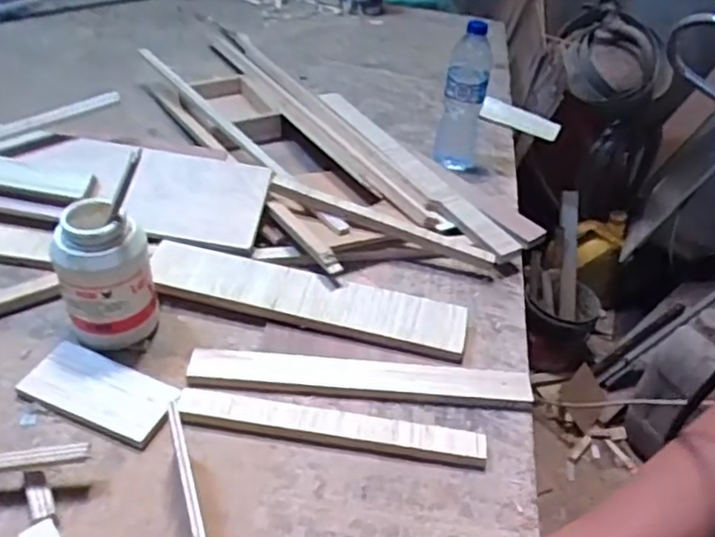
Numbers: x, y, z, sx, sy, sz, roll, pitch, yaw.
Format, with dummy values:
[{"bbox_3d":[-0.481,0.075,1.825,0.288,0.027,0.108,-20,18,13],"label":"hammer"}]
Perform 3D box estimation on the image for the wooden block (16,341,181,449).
[{"bbox_3d":[-0.273,0.131,0.682,0.164,0.016,0.074,20,42,16],"label":"wooden block"}]

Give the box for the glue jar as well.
[{"bbox_3d":[-0.274,0.013,0.710,0.090,0.157,0.078,-12,43,-20],"label":"glue jar"}]

